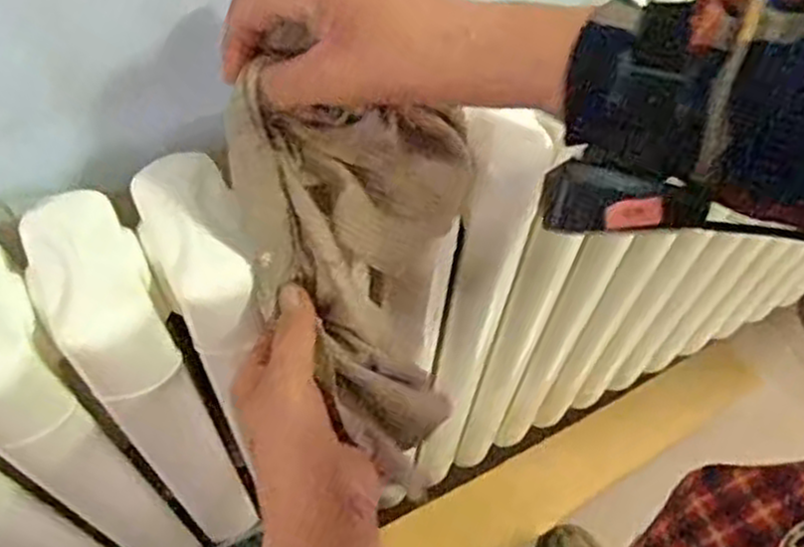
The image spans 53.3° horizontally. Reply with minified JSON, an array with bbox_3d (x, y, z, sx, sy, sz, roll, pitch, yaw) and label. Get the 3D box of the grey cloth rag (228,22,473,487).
[{"bbox_3d":[-0.020,-0.003,0.406,0.121,0.141,0.165,-4,62,-6],"label":"grey cloth rag"}]

